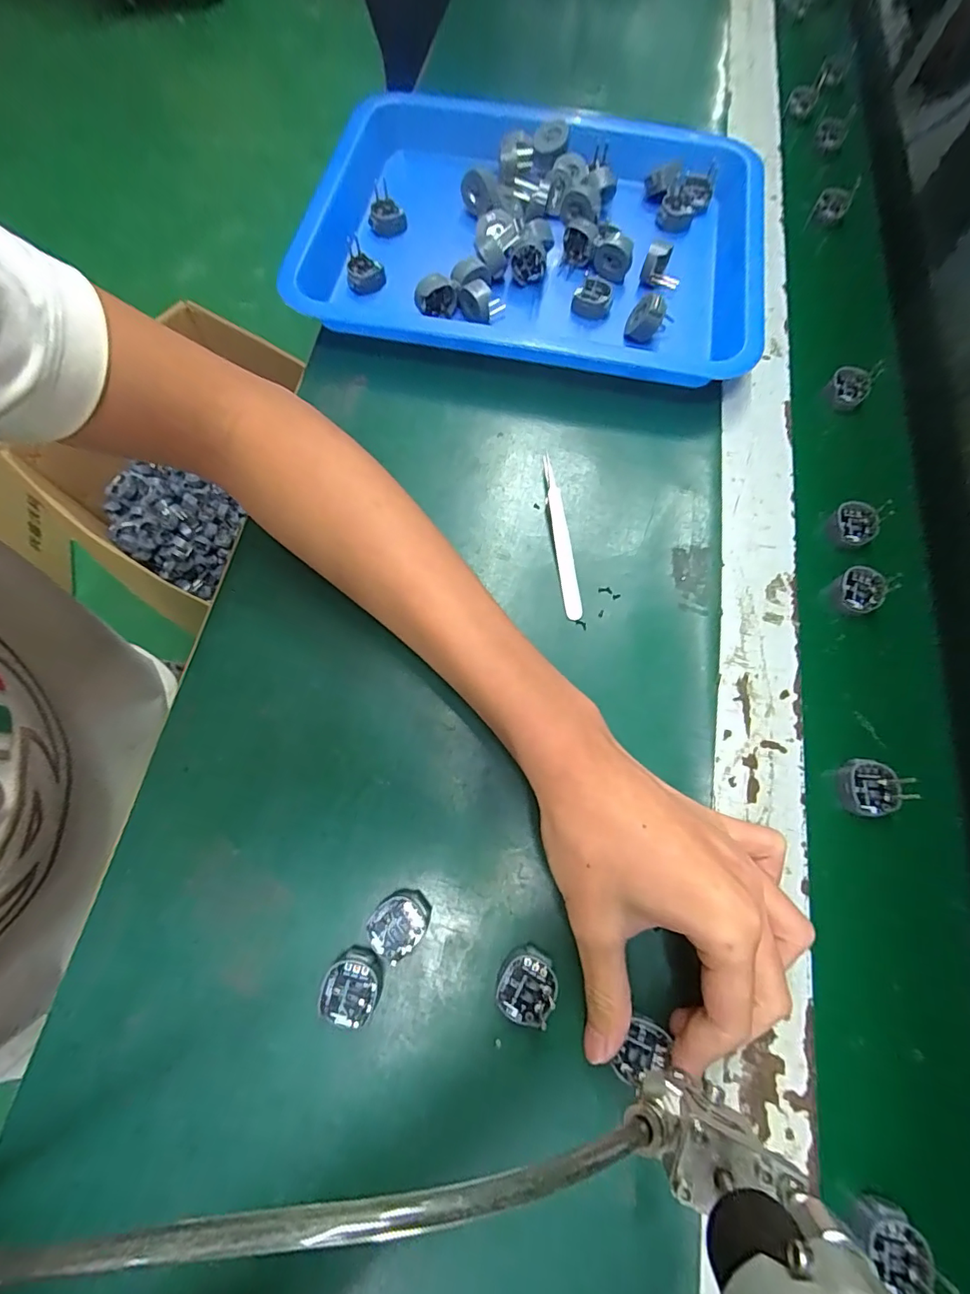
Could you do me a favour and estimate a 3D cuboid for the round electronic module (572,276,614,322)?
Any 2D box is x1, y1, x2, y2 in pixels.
[{"bbox_3d":[0.080,-0.257,0.363,0.028,0.012,0.028,0,70,0],"label":"round electronic module"}]

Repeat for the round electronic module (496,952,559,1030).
[{"bbox_3d":[0.019,0.155,0.223,0.025,0.006,0.027,0,70,0],"label":"round electronic module"}]

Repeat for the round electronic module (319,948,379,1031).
[{"bbox_3d":[-0.060,0.154,0.223,0.024,0.010,0.028,14,70,5],"label":"round electronic module"}]

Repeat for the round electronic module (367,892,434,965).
[{"bbox_3d":[-0.040,0.130,0.232,0.030,0.008,0.024,-40,75,-13],"label":"round electronic module"}]

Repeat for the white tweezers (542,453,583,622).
[{"bbox_3d":[0.046,-0.072,0.305,0.010,0.010,0.115,-6,70,-3],"label":"white tweezers"}]

